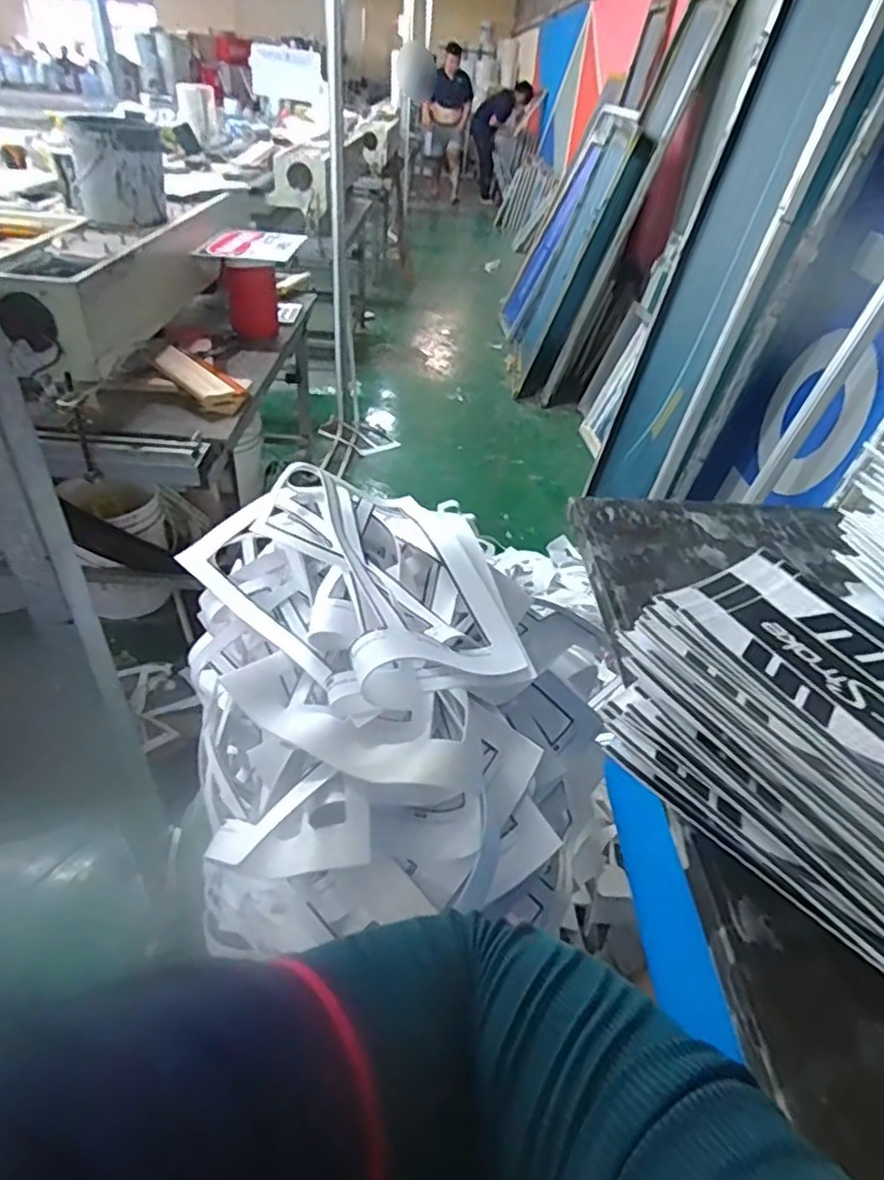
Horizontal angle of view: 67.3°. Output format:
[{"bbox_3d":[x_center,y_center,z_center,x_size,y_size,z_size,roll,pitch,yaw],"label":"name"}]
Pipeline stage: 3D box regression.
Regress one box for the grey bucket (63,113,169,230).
[{"bbox_3d":[-0.729,-0.942,1.499,0.191,0.213,0.176,-10,43,-19],"label":"grey bucket"}]

